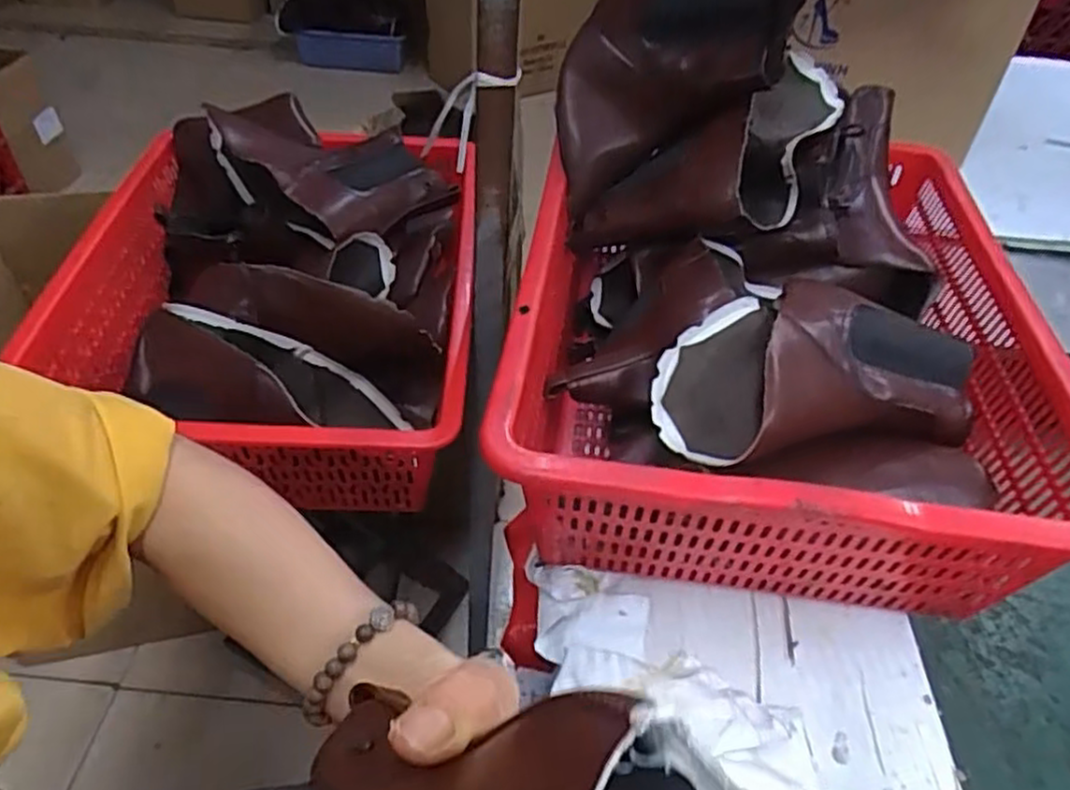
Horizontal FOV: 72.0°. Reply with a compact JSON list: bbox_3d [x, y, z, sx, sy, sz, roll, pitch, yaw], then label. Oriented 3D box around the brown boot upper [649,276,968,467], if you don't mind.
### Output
[{"bbox_3d":[0.191,-0.016,0.501,0.225,0.069,0.115,-10,47,-12],"label":"brown boot upper"}]

